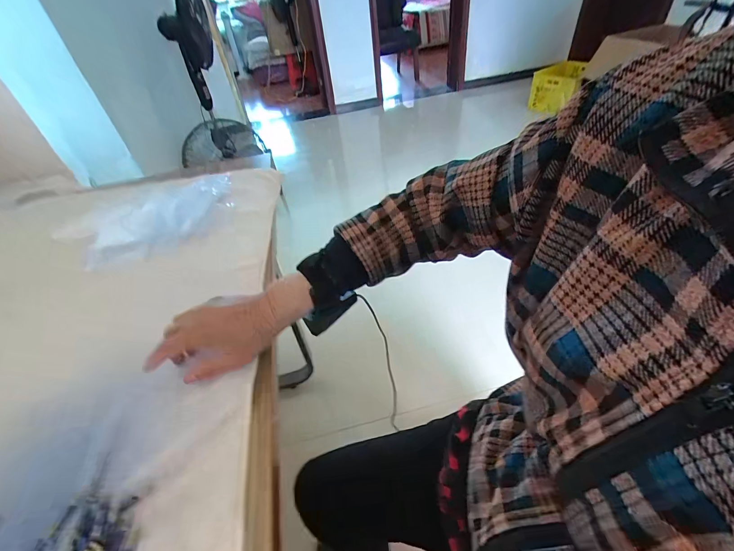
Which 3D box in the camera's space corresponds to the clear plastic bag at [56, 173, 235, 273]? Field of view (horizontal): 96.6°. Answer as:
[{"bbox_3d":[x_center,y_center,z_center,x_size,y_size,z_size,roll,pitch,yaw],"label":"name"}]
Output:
[{"bbox_3d":[-0.390,-0.116,0.606,0.287,0.024,0.225,-32,48,-23],"label":"clear plastic bag"}]

